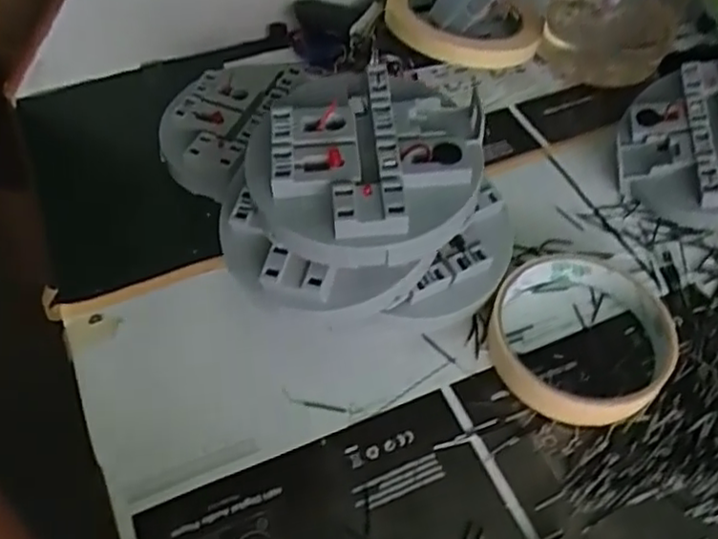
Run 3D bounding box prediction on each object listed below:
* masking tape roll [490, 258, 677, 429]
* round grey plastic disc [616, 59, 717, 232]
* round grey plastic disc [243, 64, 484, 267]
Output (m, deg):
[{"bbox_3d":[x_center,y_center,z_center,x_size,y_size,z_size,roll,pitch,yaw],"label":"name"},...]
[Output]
[{"bbox_3d":[0.105,0.030,0.328,0.086,0.017,0.082,0,53,0],"label":"masking tape roll"},{"bbox_3d":[0.194,-0.070,0.375,0.097,0.023,0.096,-7,70,20],"label":"round grey plastic disc"},{"bbox_3d":[0.002,-0.046,0.301,0.095,0.029,0.091,0,52,0],"label":"round grey plastic disc"}]

